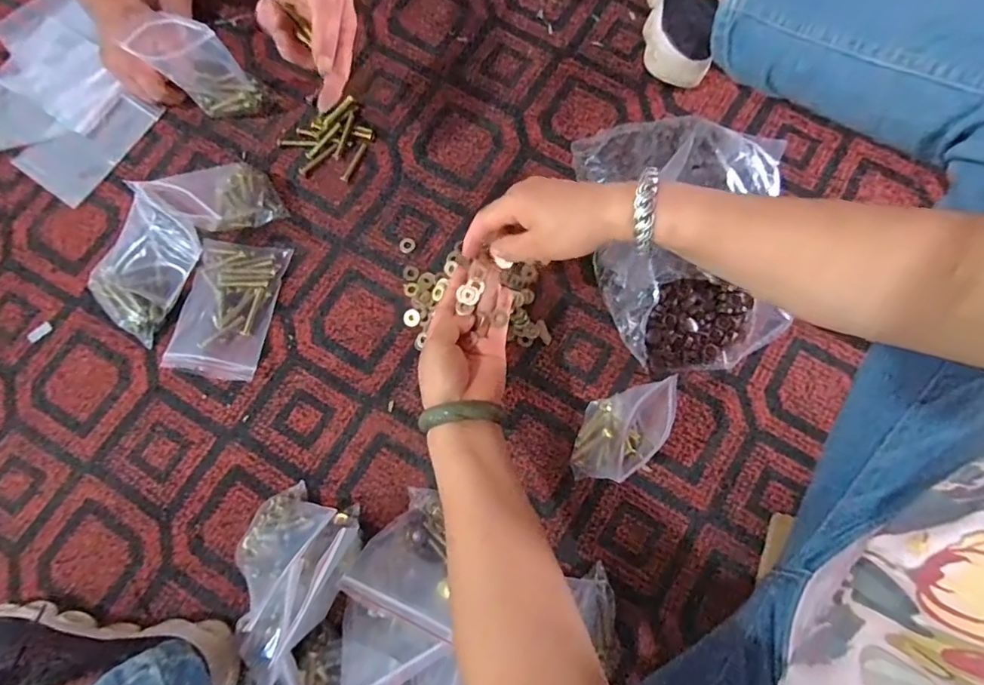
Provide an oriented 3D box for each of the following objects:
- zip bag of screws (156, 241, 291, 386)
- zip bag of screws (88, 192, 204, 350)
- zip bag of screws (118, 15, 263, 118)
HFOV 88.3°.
[{"bbox_3d":[-0.279,-0.038,0.533,0.089,0.031,0.146,9,79,2],"label":"zip bag of screws"},{"bbox_3d":[-0.355,-0.080,0.515,0.127,0.085,0.094,-44,81,-8],"label":"zip bag of screws"},{"bbox_3d":[-0.305,-0.286,0.537,0.076,0.124,0.035,-5,78,-1],"label":"zip bag of screws"}]

